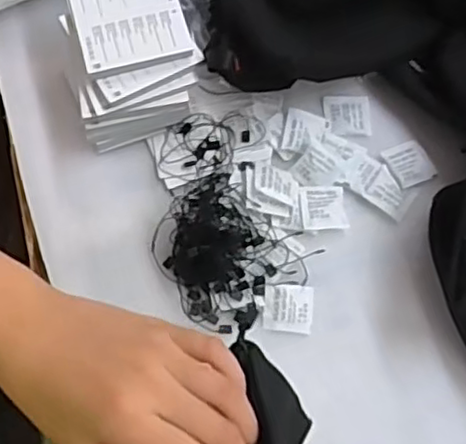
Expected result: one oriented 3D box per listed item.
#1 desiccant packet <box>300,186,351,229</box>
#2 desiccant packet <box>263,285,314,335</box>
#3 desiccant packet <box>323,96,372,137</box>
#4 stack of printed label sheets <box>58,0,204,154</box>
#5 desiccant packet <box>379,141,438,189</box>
[{"bbox_3d":[0.078,-0.013,0.579,0.039,0.007,0.040,-2,71,-2],"label":"desiccant packet"},{"bbox_3d":[0.046,0.071,0.545,0.041,0.009,0.038,4,70,0],"label":"desiccant packet"},{"bbox_3d":[0.105,-0.098,0.611,0.042,0.005,0.040,1,70,-1],"label":"desiccant packet"},{"bbox_3d":[-0.088,-0.149,0.584,0.107,0.066,0.142,-13,71,-6],"label":"stack of printed label sheets"},{"bbox_3d":[0.157,-0.052,0.594,0.037,0.004,0.040,-21,72,-9],"label":"desiccant packet"}]

